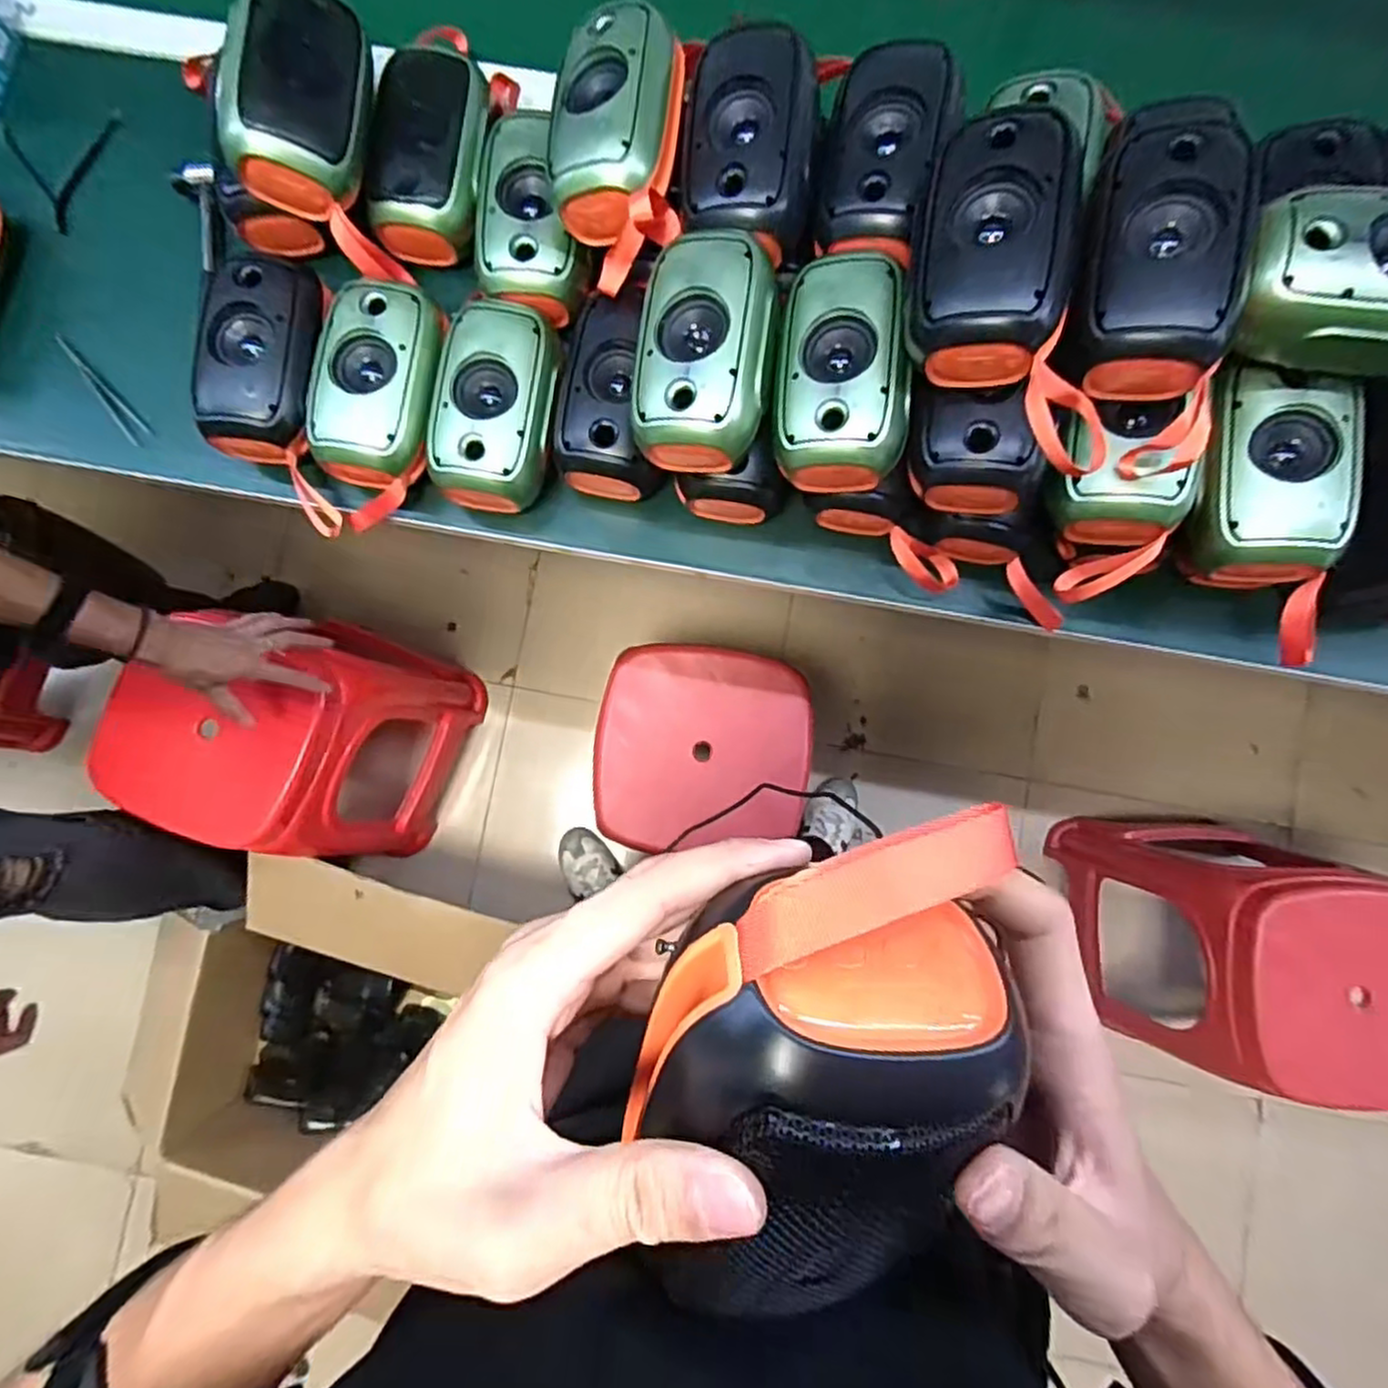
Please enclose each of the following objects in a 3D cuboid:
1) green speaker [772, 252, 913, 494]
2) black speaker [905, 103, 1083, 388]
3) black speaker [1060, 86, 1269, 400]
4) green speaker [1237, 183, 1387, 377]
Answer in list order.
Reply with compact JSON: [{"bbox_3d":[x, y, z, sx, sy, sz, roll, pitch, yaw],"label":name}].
[{"bbox_3d":[0.103,-0.236,0.512,0.094,0.059,0.164,0,85,1],"label":"green speaker"},{"bbox_3d":[0.190,-0.282,0.454,0.098,0.056,0.158,5,90,27],"label":"black speaker"},{"bbox_3d":[0.292,-0.274,0.454,0.092,0.069,0.156,13,86,2],"label":"black speaker"},{"bbox_3d":[0.427,-0.259,0.447,0.164,0.065,0.092,9,85,2],"label":"green speaker"}]

